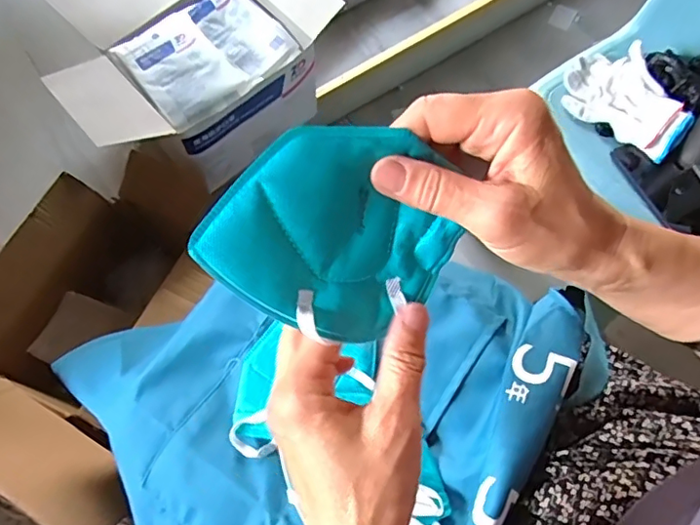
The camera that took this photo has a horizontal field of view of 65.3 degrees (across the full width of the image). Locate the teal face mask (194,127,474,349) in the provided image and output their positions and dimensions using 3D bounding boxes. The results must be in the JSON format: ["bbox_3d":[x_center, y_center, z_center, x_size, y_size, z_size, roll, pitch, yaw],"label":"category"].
[{"bbox_3d":[-0.003,-0.016,0.260,0.114,0.007,0.101,27,94,-26],"label":"teal face mask"}]

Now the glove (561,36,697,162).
[{"bbox_3d":[0.394,-0.233,0.774,0.181,0.055,0.114,43,111,23],"label":"glove"}]

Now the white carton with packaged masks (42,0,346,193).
[{"bbox_3d":[-0.271,-0.354,0.907,0.417,0.188,0.381,-40,74,-15],"label":"white carton with packaged masks"}]

